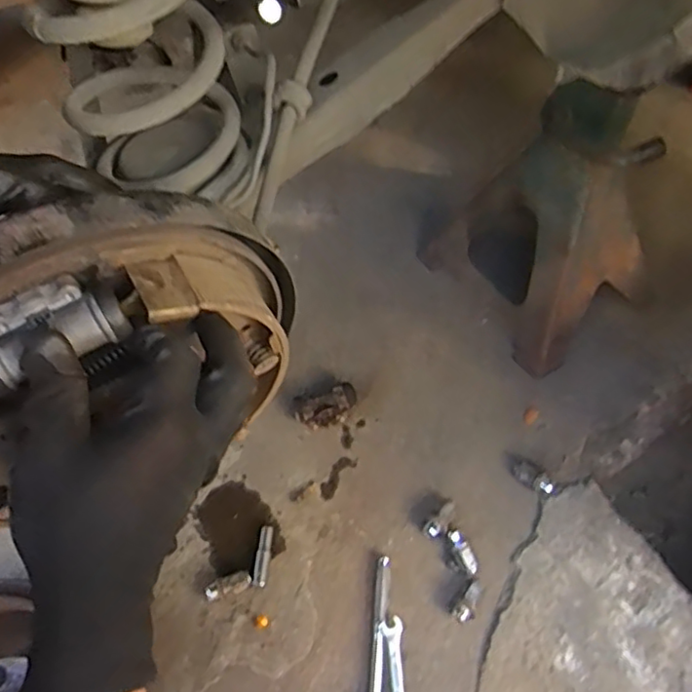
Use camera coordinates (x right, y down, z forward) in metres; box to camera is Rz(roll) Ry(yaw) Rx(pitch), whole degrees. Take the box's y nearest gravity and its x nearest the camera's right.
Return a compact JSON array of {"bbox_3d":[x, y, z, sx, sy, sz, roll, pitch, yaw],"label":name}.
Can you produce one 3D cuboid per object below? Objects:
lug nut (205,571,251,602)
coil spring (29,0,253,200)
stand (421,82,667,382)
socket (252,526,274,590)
[{"bbox_3d":[-0.128,0.261,0.667,0.050,0.022,0.017,-20,60,-10],"label":"lug nut"},{"bbox_3d":[-0.143,-0.198,0.445,0.117,0.174,0.110,-16,59,-7],"label":"coil spring"},{"bbox_3d":[0.233,-0.157,0.743,0.174,0.305,0.243,-39,65,-19],"label":"stand"},{"bbox_3d":[-0.091,0.232,0.681,0.014,0.018,0.065,2,59,4],"label":"socket"}]

